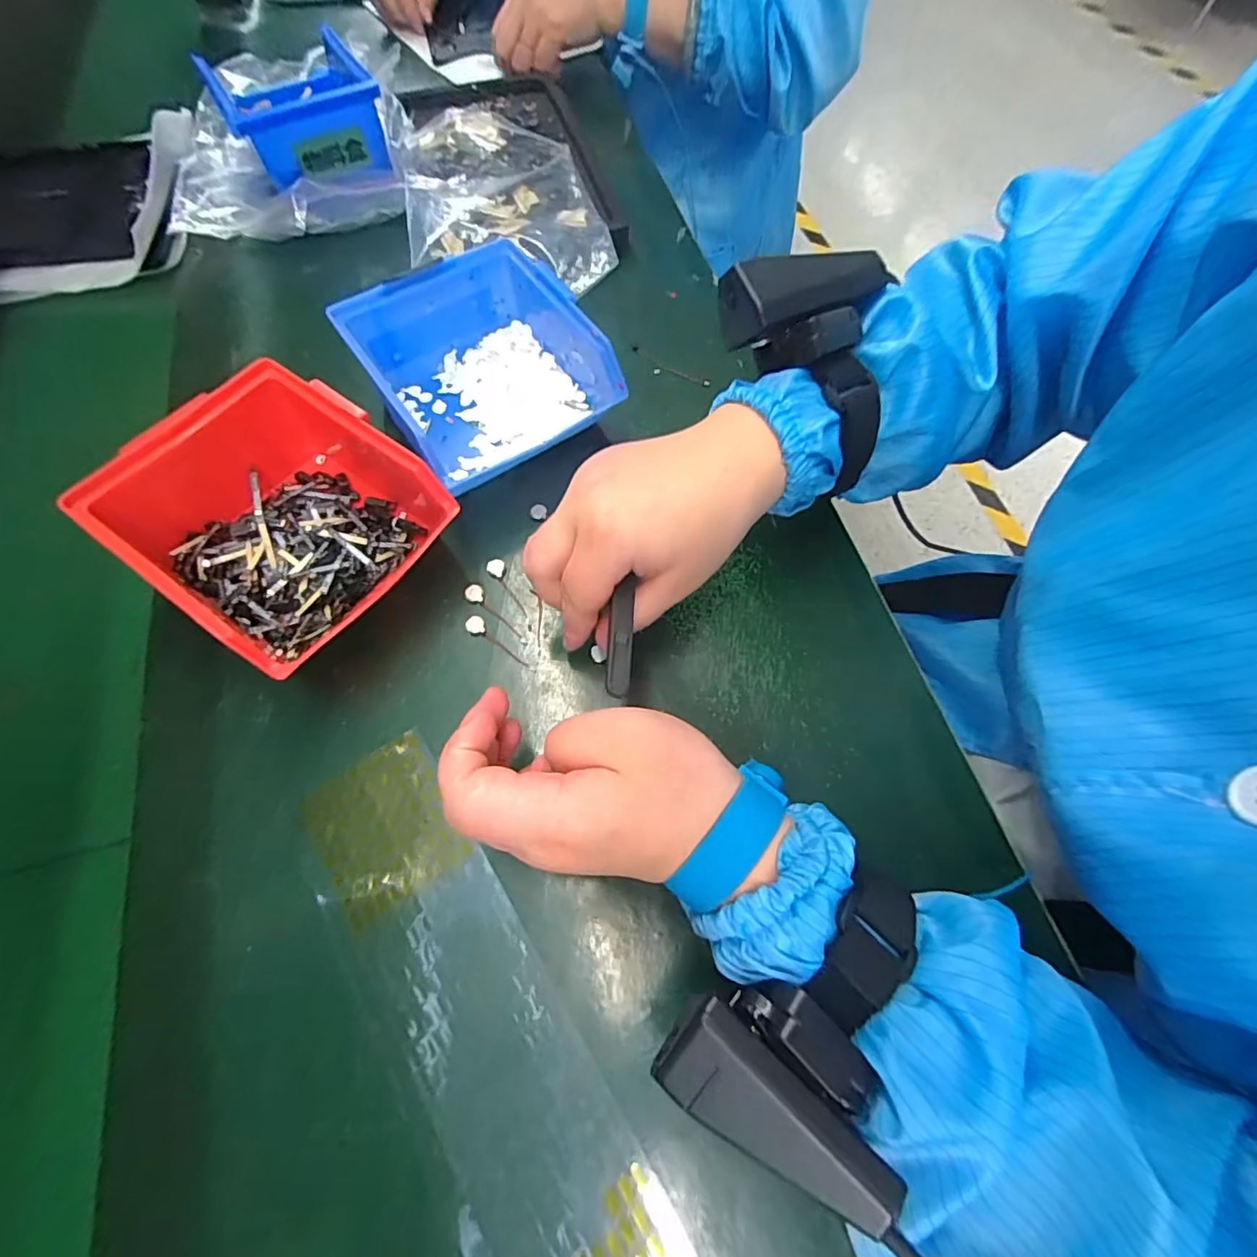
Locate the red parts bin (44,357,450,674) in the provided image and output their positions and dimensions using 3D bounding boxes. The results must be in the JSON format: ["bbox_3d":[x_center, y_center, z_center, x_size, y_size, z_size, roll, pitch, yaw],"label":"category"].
[{"bbox_3d":[-0.178,-0.057,0.294,0.144,0.069,0.121,34,70,14],"label":"red parts bin"}]

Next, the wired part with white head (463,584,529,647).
[{"bbox_3d":[-0.074,-0.008,0.309,0.010,0.005,0.048,-40,72,-16],"label":"wired part with white head"}]

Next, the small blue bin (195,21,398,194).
[{"bbox_3d":[-0.258,-0.410,0.445,0.096,0.057,0.160,-29,69,-13],"label":"small blue bin"}]

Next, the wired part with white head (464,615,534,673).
[{"bbox_3d":[-0.070,0.010,0.301,0.048,0.004,0.009,41,72,16],"label":"wired part with white head"}]

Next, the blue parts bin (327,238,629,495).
[{"bbox_3d":[-0.085,-0.158,0.344,0.140,0.062,0.129,-26,68,-11],"label":"blue parts bin"}]

